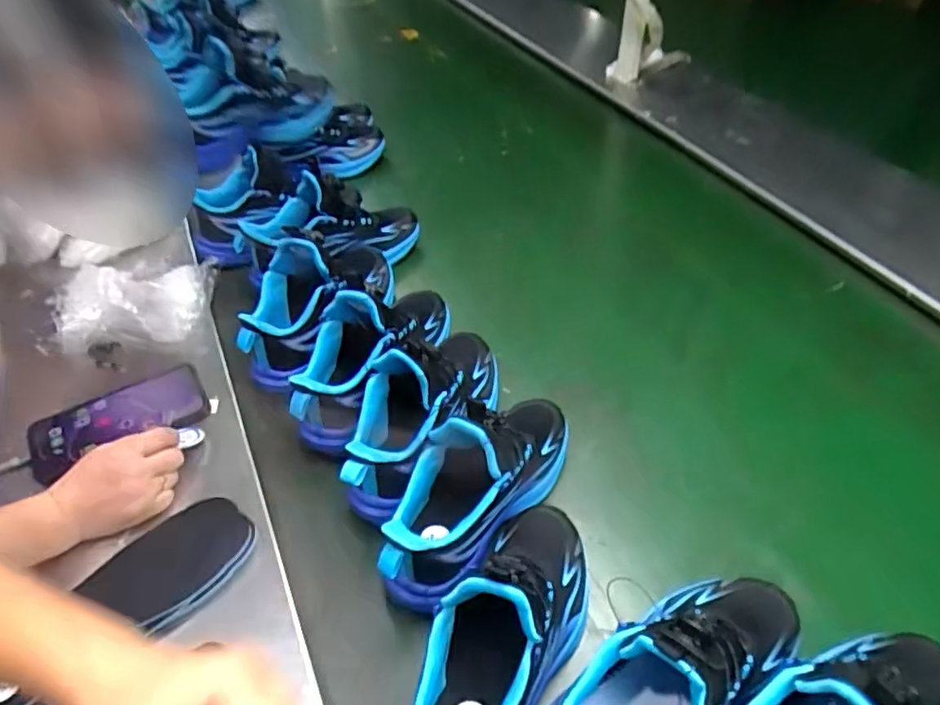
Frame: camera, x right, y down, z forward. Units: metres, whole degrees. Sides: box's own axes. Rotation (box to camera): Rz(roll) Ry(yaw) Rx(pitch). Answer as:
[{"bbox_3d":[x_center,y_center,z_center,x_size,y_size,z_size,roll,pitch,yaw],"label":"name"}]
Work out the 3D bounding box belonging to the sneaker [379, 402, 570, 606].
[{"bbox_3d":[0.010,0.105,0.527,0.078,0.131,0.222,35,58,30],"label":"sneaker"}]

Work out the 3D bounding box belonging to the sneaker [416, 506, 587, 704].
[{"bbox_3d":[0.026,0.198,0.442,0.079,0.136,0.227,21,52,21],"label":"sneaker"}]

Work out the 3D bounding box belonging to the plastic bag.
[{"bbox_3d":[-0.422,-0.062,0.769,0.184,0.034,0.136,-3,47,-1],"label":"plastic bag"}]

